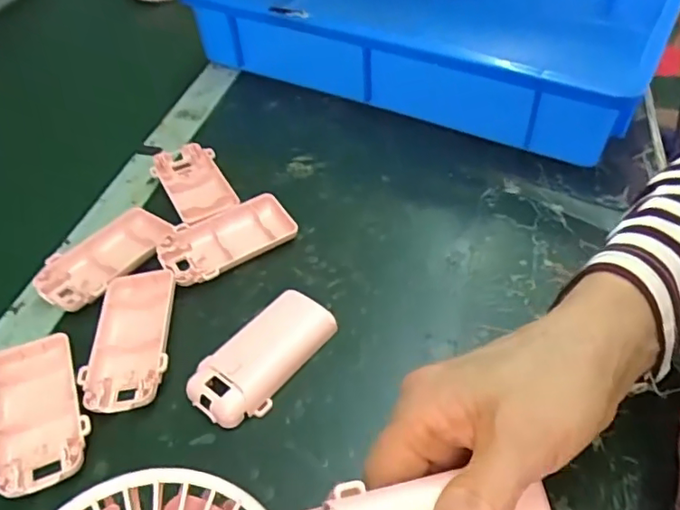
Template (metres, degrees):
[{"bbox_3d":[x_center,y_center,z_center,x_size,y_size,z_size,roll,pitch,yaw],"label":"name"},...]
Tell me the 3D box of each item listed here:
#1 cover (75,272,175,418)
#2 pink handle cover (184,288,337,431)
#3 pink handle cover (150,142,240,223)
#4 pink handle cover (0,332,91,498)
[{"bbox_3d":[-0.130,0.052,0.355,0.049,0.017,0.096,-7,47,-4],"label":"cover"},{"bbox_3d":[-0.045,0.061,0.346,0.044,0.017,0.094,31,55,27],"label":"pink handle cover"},{"bbox_3d":[-0.118,-0.058,0.467,0.049,0.017,0.090,-26,51,-21],"label":"pink handle cover"},{"bbox_3d":[-0.171,0.089,0.324,0.051,0.014,0.096,-17,48,-13],"label":"pink handle cover"}]

